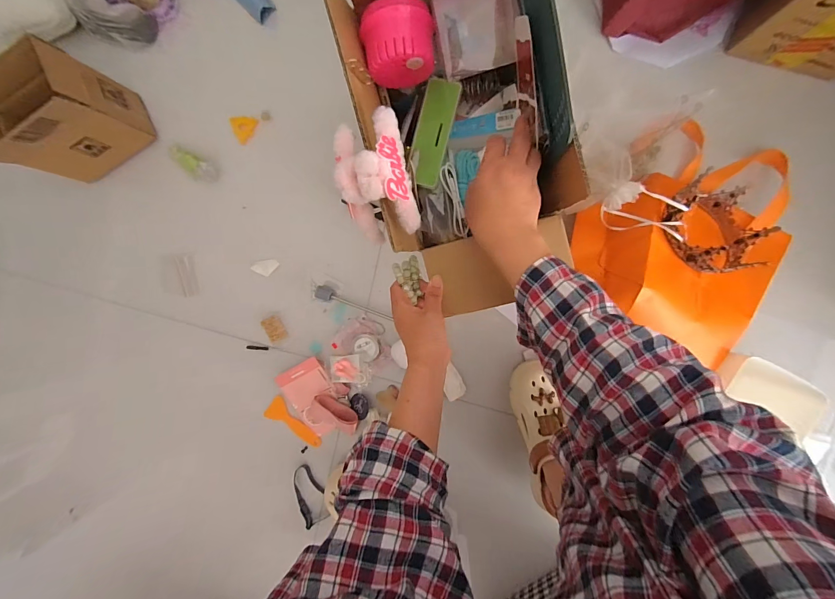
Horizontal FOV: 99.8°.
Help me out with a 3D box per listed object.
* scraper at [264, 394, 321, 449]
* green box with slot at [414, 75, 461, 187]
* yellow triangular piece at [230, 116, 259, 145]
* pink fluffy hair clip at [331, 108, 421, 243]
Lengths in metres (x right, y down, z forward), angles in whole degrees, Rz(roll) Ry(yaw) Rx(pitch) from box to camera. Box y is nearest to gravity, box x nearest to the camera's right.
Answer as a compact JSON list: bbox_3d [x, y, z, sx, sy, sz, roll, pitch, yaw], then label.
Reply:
[{"bbox_3d":[-0.228,0.232,0.660,0.118,0.010,0.044,37,97,0],"label":"scraper"},{"bbox_3d":[0.020,-0.218,0.465,0.043,0.019,0.128,16,96,2],"label":"green box with slot"},{"bbox_3d":[-0.302,-0.299,0.605,0.044,0.012,0.048,41,97,-1],"label":"yellow triangular piece"},{"bbox_3d":[-0.040,-0.118,0.336,0.064,0.062,0.114,-13,94,5],"label":"pink fluffy hair clip"}]

